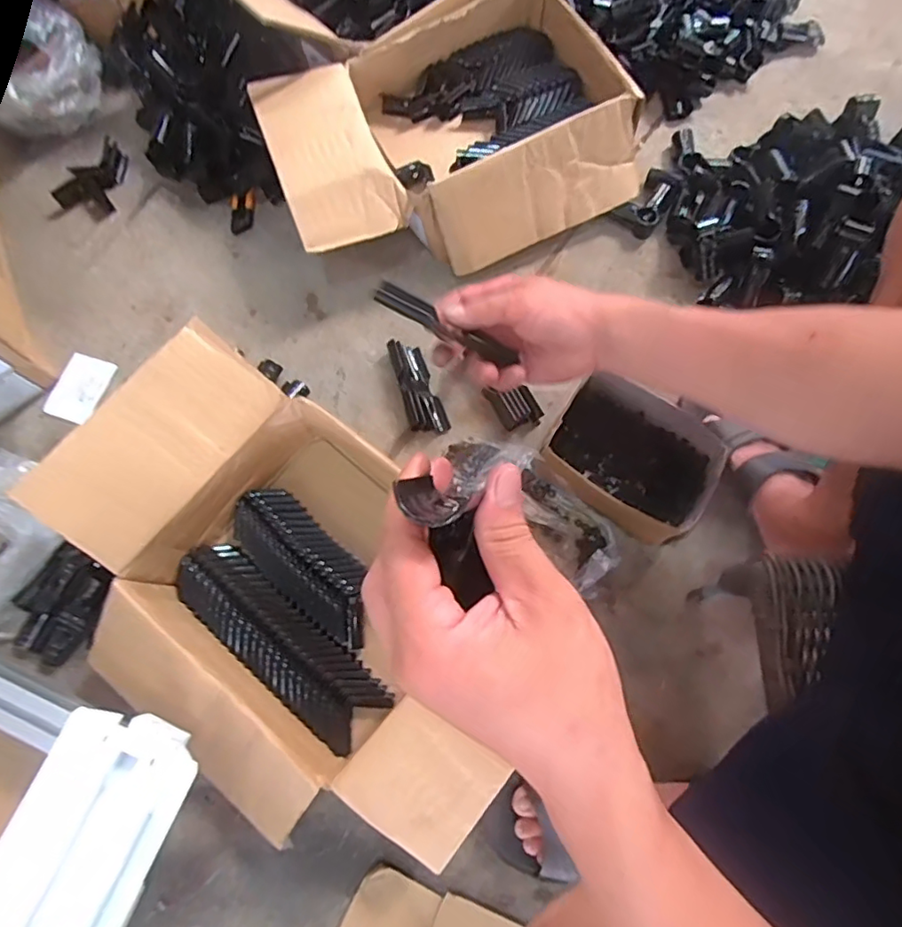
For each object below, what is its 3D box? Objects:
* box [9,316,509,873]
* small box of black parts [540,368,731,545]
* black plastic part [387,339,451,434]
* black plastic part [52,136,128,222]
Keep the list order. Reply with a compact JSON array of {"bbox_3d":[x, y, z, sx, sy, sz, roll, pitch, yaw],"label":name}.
[{"bbox_3d":[-0.176,0.158,0.640,0.546,0.190,0.369,37,79,10],"label":"box"},{"bbox_3d":[0.222,-0.001,0.705,0.195,0.092,0.136,27,77,8],"label":"small box of black parts"},{"bbox_3d":[-0.046,-0.102,0.773,0.045,0.036,0.135,-21,75,-4],"label":"black plastic part"},{"bbox_3d":[-0.552,-0.450,0.895,0.078,0.032,0.129,29,77,9],"label":"black plastic part"}]

